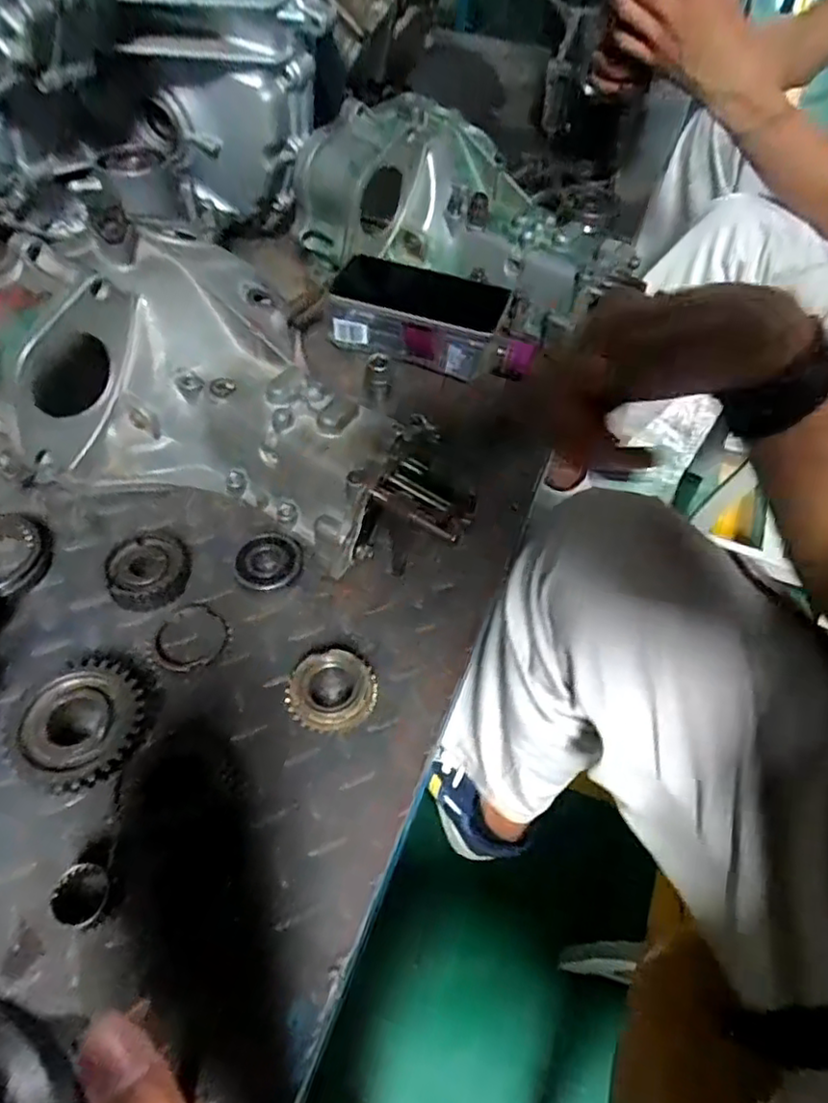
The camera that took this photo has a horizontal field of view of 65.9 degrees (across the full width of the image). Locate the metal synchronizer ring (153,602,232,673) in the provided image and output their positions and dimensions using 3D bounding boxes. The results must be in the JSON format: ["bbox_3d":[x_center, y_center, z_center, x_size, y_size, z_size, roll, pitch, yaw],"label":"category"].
[{"bbox_3d":[-0.154,0.059,0.443,0.052,0.004,0.053,2,54,-3],"label":"metal synchronizer ring"}]

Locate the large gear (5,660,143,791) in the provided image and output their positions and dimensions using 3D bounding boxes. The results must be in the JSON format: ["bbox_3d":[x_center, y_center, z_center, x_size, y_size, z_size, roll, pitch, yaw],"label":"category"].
[{"bbox_3d":[-0.200,0.106,0.388,0.075,0.031,0.075,2,54,-3],"label":"large gear"}]

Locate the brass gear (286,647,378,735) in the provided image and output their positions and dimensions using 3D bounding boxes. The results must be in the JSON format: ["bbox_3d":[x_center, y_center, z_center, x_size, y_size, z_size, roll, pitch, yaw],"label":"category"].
[{"bbox_3d":[-0.052,0.093,0.409,0.053,0.033,0.052,2,54,-3],"label":"brass gear"}]

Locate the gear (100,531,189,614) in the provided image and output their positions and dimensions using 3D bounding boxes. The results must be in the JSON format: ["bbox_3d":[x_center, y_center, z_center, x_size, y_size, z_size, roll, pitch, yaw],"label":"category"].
[{"bbox_3d":[-0.195,0.012,0.466,0.058,0.017,0.059,2,54,-3],"label":"gear"}]

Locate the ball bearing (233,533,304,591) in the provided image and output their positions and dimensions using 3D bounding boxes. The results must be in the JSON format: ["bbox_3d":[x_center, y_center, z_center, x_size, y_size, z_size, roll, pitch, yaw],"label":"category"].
[{"bbox_3d":[-0.107,0.008,0.474,0.045,0.012,0.047,2,54,-3],"label":"ball bearing"}]

